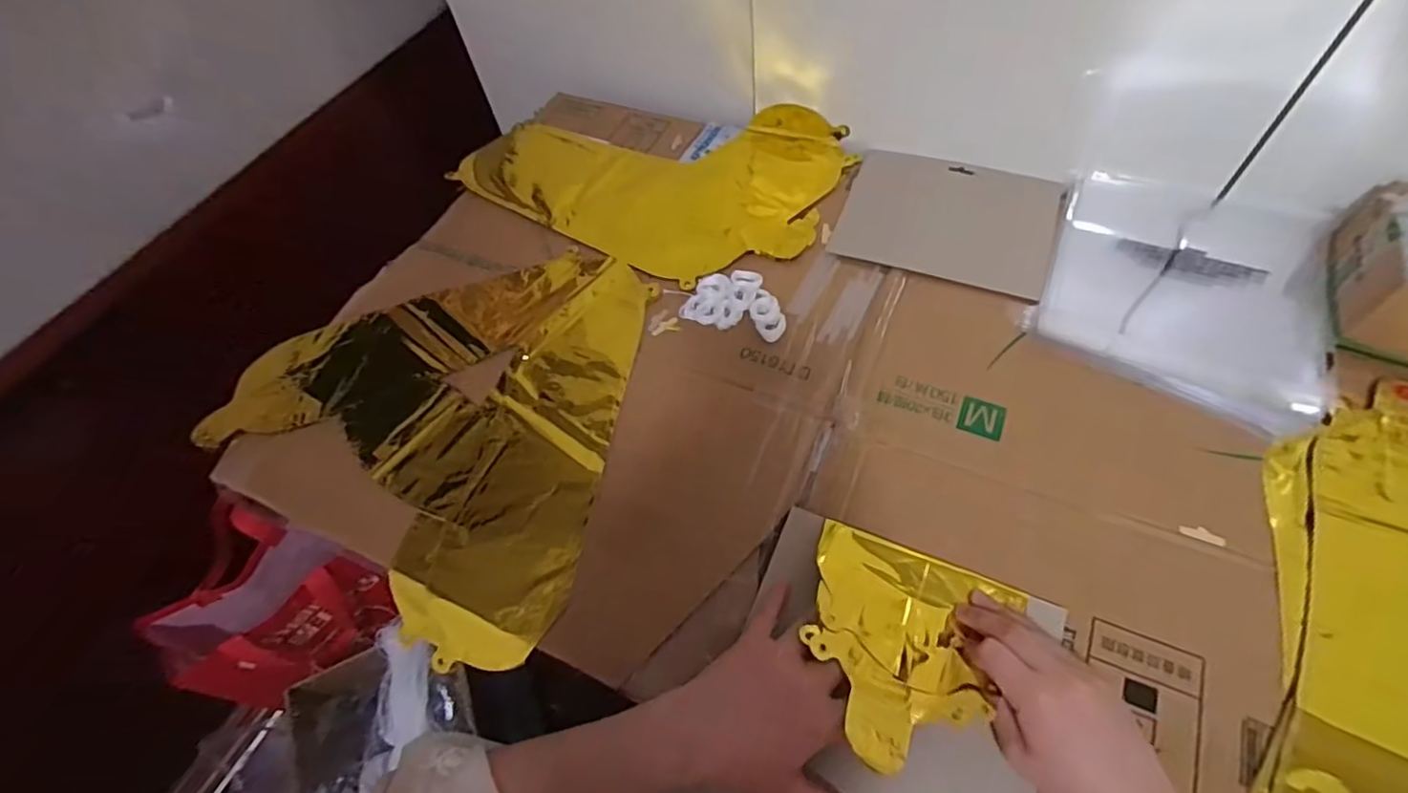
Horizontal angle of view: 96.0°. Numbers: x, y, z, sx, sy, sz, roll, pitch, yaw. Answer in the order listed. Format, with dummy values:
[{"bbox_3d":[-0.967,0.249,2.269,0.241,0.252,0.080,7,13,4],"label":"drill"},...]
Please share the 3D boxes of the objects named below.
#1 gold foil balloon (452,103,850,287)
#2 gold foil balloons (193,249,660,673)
[{"bbox_3d":[-0.053,-0.254,0.695,0.391,0.032,0.269,29,65,22],"label":"gold foil balloon"},{"bbox_3d":[-0.246,0.016,0.548,0.350,0.031,0.352,6,59,10],"label":"gold foil balloons"}]

